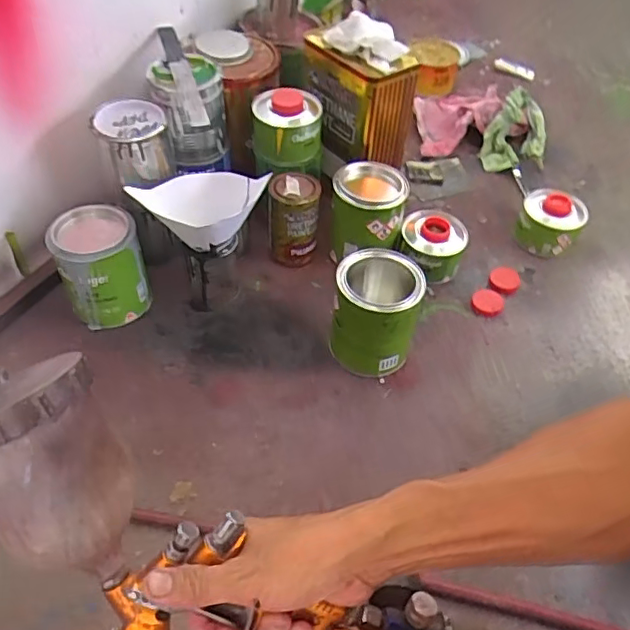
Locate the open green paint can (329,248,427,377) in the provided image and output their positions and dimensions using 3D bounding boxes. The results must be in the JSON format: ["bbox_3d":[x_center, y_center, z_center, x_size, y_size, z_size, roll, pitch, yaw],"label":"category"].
[{"bbox_3d":[0.078,-0.004,0.750,0.104,0.140,0.112,1,49,-2],"label":"open green paint can"}]

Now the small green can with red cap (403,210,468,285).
[{"bbox_3d":[0.185,-0.110,0.904,0.102,0.071,0.109,9,49,5],"label":"small green can with red cap"}]

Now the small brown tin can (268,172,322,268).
[{"bbox_3d":[-0.033,-0.137,0.874,0.071,0.141,0.073,-2,49,-5],"label":"small brown tin can"}]

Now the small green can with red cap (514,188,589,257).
[{"bbox_3d":[0.381,-0.148,0.941,0.095,0.072,0.091,1,49,-2],"label":"small green can with red cap"}]

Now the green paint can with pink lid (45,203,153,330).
[{"bbox_3d":[-0.290,-0.066,0.787,0.105,0.135,0.110,1,49,-2],"label":"green paint can with pink lid"}]

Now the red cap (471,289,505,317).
[{"bbox_3d":[0.260,-0.020,0.860,0.050,0.012,0.044,-32,58,-27],"label":"red cap"}]

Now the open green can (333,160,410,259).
[{"bbox_3d":[0.082,-0.149,0.877,0.104,0.145,0.114,1,49,-2],"label":"open green can"}]

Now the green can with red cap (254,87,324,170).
[{"bbox_3d":[-0.041,-0.279,0.855,0.101,0.083,0.091,-3,49,-5],"label":"green can with red cap"}]

